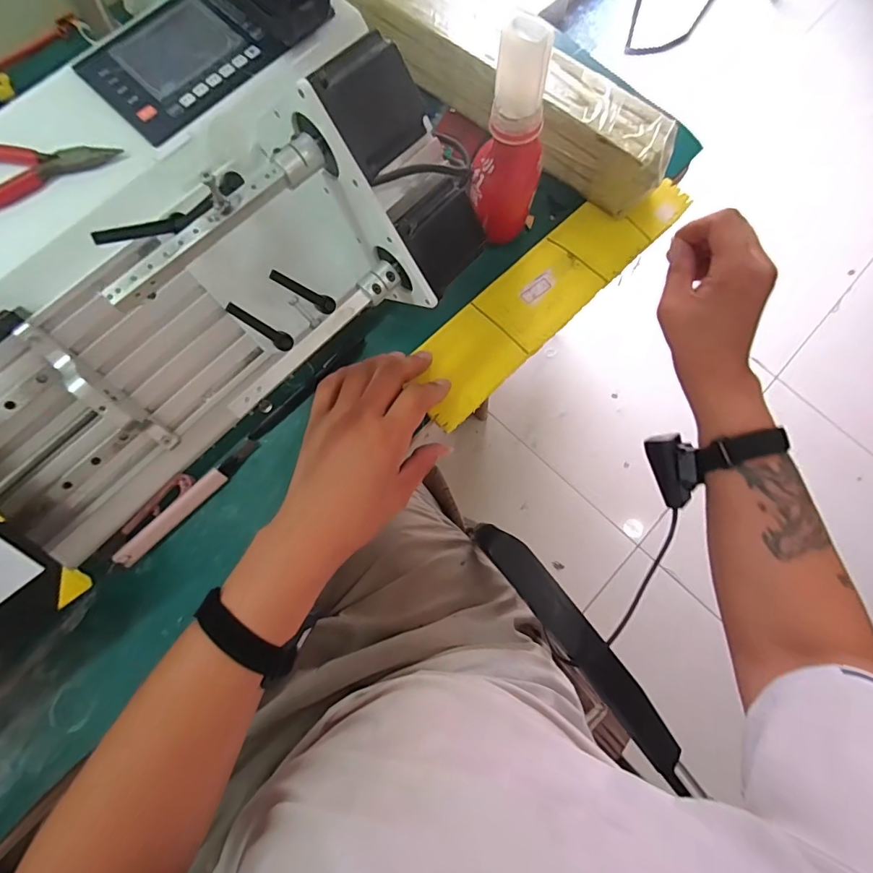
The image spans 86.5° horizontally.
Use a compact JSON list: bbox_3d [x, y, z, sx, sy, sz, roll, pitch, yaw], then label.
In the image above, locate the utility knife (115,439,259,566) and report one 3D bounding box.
[{"bbox_3d":[-0.207,0.054,0.390,0.014,0.014,0.138,43,80,8],"label":"utility knife"}]

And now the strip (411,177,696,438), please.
[{"bbox_3d":[0.108,-0.144,0.441,0.334,0.007,0.073,-43,82,-10],"label":"strip"}]

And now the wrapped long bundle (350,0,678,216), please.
[{"bbox_3d":[0.065,-0.351,0.450,0.368,0.061,0.078,38,79,7],"label":"wrapped long bundle"}]

